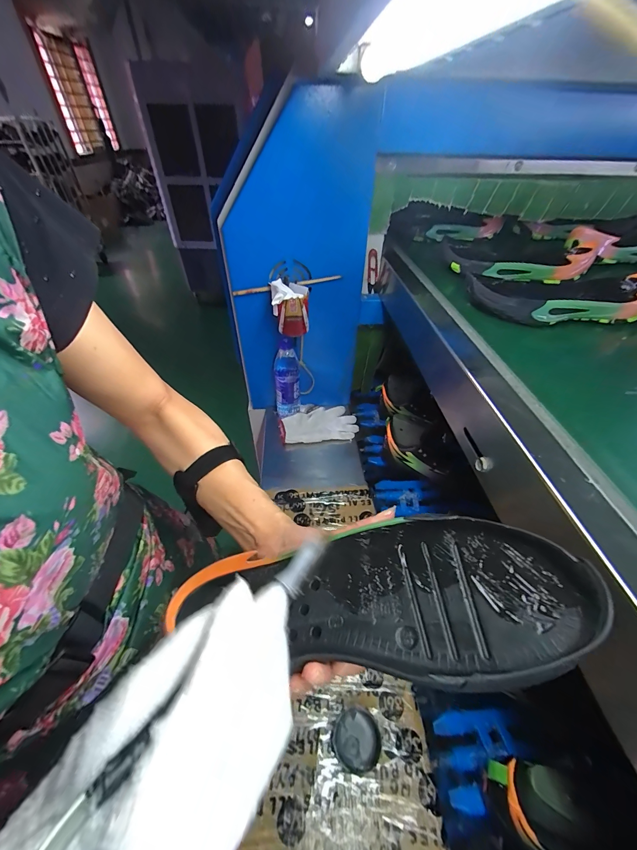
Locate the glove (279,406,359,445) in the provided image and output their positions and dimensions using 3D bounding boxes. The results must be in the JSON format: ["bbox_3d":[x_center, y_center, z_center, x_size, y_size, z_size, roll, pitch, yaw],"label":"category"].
[{"bbox_3d":[0.001,-0.004,0.829,0.202,0.029,0.108,-6,45,-8],"label":"glove"}]

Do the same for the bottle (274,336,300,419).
[{"bbox_3d":[-0.079,-0.109,0.788,0.063,0.218,0.053,-2,44,-4],"label":"bottle"}]

